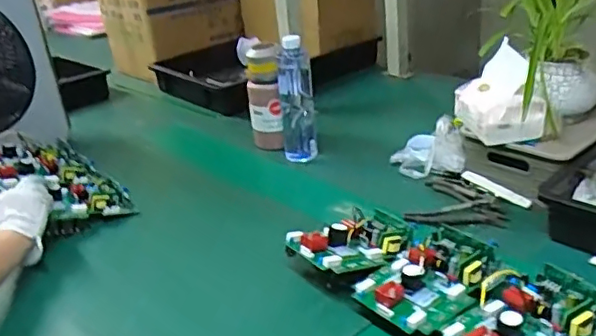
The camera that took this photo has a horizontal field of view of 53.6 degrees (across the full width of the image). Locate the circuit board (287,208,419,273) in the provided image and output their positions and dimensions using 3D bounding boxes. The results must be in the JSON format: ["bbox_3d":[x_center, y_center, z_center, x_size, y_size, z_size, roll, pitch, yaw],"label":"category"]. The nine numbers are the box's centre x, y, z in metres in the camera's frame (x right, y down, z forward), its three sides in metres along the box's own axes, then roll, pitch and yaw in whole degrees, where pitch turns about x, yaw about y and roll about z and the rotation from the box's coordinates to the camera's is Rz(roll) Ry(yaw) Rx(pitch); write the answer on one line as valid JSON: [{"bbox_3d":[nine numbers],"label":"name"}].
[{"bbox_3d":[0.076,0.090,0.772,0.160,0.037,0.098,-18,27,-25],"label":"circuit board"}]

